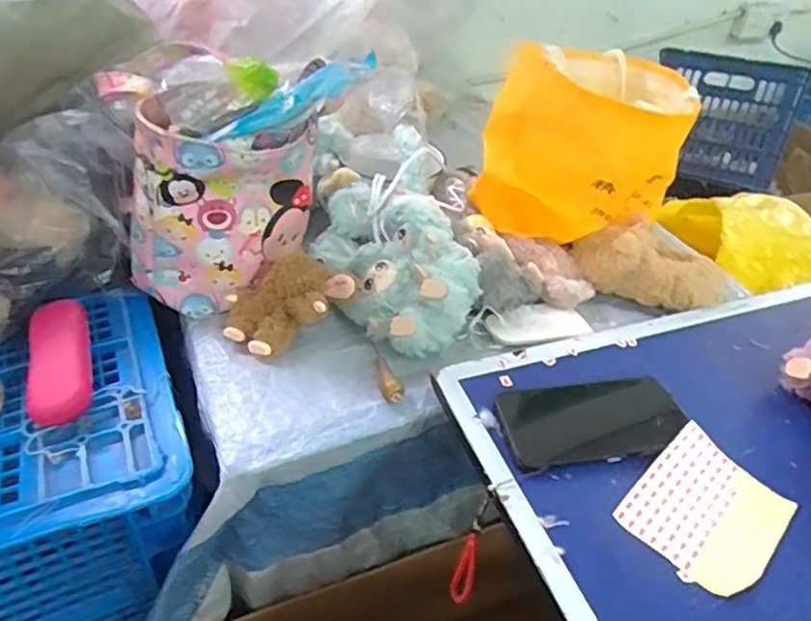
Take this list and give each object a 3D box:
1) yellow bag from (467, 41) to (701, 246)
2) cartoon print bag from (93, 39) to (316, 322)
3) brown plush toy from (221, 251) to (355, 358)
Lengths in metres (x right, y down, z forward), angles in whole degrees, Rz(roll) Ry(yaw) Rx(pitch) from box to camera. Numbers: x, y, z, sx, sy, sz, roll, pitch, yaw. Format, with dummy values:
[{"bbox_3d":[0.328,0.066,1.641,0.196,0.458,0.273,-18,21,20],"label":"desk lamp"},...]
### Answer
[{"bbox_3d":[0.226,-0.208,0.750,0.214,0.204,0.274,17,42,15],"label":"yellow bag"},{"bbox_3d":[-0.193,-0.119,0.597,0.197,0.247,0.095,-1,40,-6],"label":"cartoon print bag"},{"bbox_3d":[-0.121,-0.009,0.624,0.135,0.056,0.084,-20,46,-26],"label":"brown plush toy"}]

